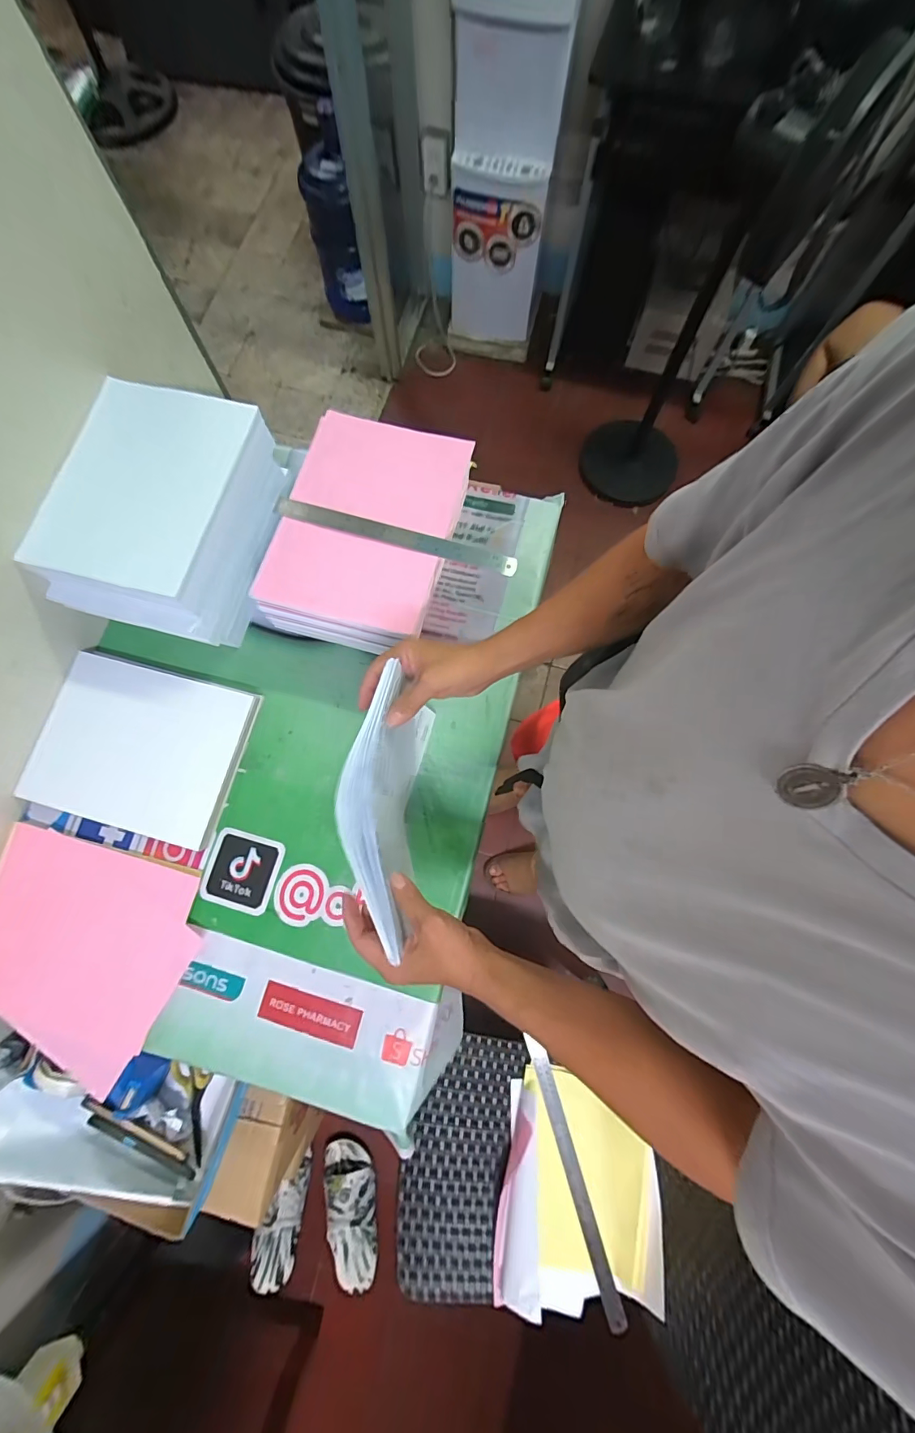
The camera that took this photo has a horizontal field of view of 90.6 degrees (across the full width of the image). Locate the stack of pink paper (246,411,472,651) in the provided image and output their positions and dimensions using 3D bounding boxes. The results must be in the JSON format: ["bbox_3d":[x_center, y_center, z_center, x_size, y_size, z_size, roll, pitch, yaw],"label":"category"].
[{"bbox_3d":[-0.121,-0.245,0.637,0.223,0.117,0.292,16,77,4],"label":"stack of pink paper"}]

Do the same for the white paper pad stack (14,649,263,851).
[{"bbox_3d":[-0.438,0.038,0.629,0.265,0.030,0.219,15,77,4],"label":"white paper pad stack"}]

